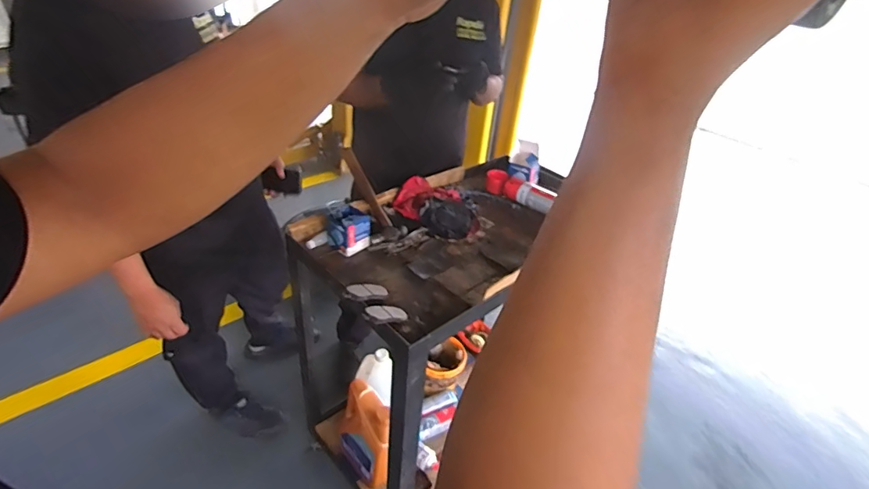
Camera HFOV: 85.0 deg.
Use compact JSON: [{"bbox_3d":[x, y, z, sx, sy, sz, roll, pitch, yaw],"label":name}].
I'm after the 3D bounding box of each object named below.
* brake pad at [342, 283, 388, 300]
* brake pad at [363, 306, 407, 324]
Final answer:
[{"bbox_3d":[-0.140,0.097,0.968,0.045,0.020,0.099,34,20,34],"label":"brake pad"},{"bbox_3d":[-0.098,0.135,0.915,0.048,0.016,0.106,29,12,30],"label":"brake pad"}]

